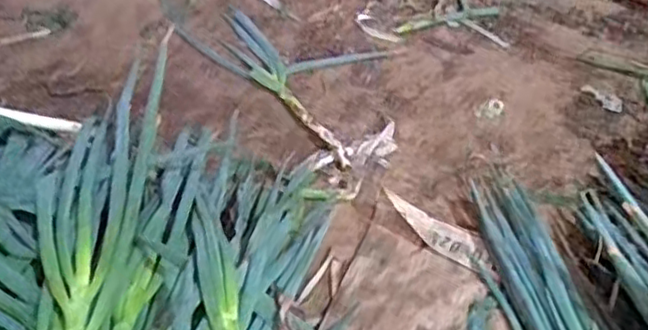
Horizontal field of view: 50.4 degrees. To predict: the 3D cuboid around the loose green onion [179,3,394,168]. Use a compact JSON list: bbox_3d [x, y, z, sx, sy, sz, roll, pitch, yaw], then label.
[{"bbox_3d":[-0.037,-0.244,1.633,0.366,0.028,0.749,-24,44,-28],"label":"loose green onion"}]

